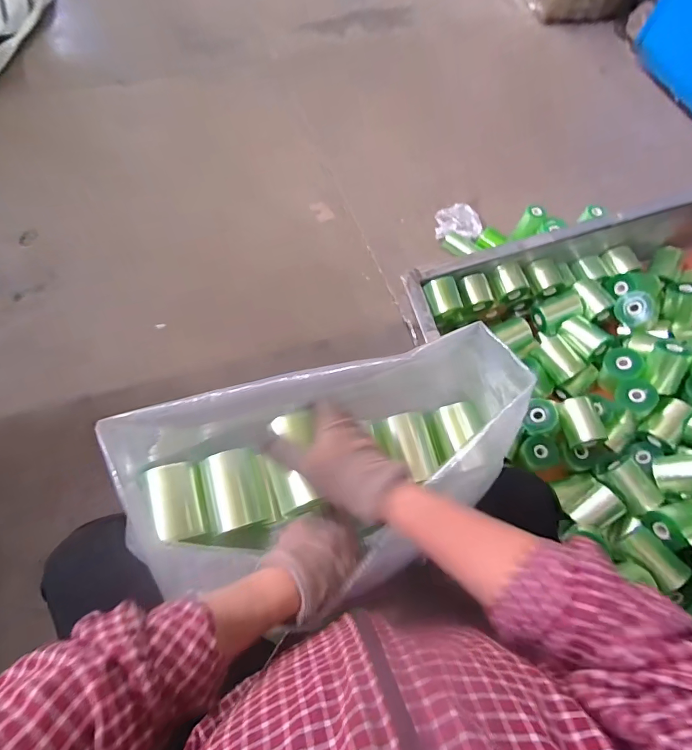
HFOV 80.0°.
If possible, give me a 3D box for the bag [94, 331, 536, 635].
[{"bbox_3d":[-0.012,0.106,0.421,0.380,0.184,0.200,-19,68,-10],"label":"bag"}]

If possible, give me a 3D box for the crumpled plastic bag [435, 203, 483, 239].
[{"bbox_3d":[0.308,-0.420,1.136,0.118,0.038,0.109,3,67,-3],"label":"crumpled plastic bag"}]

